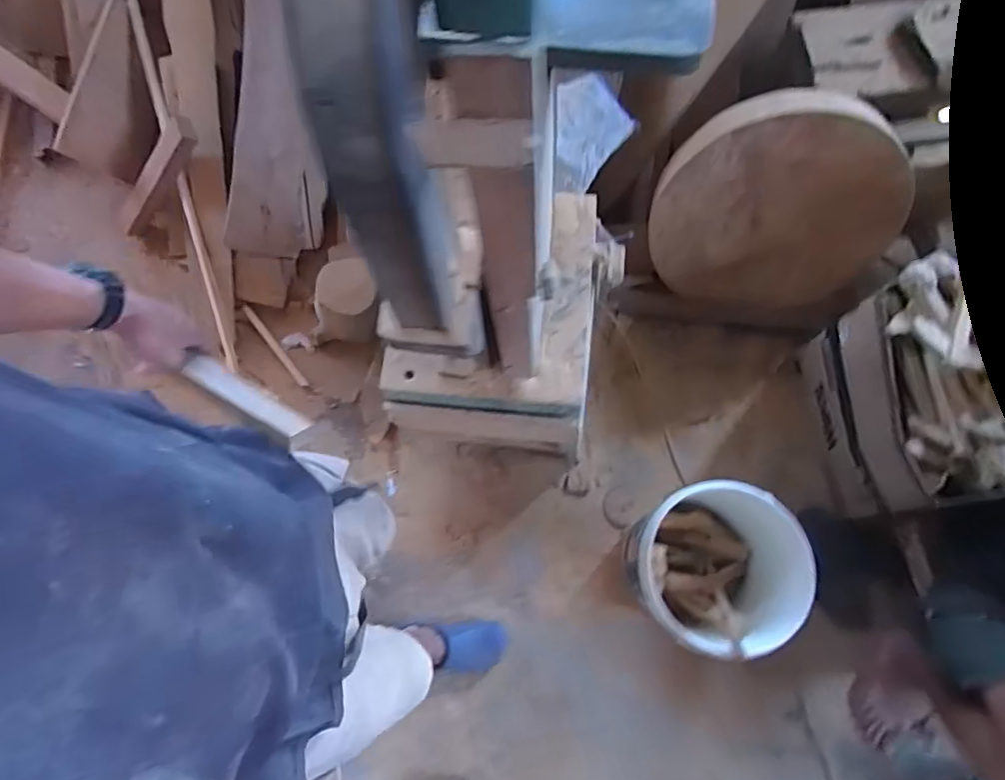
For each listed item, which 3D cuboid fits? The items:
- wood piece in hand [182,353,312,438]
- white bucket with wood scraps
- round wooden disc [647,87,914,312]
[{"bbox_3d":[-0.276,0.012,0.610,0.158,0.020,0.038,27,39,18],"label":"wood piece in hand"},{"bbox_3d":[0.414,0.370,1.166,0.276,0.306,0.301,0,72,0],"label":"white bucket with wood scraps"},{"bbox_3d":[0.611,-0.398,1.279,0.494,0.496,0.091,13,54,19],"label":"round wooden disc"}]

